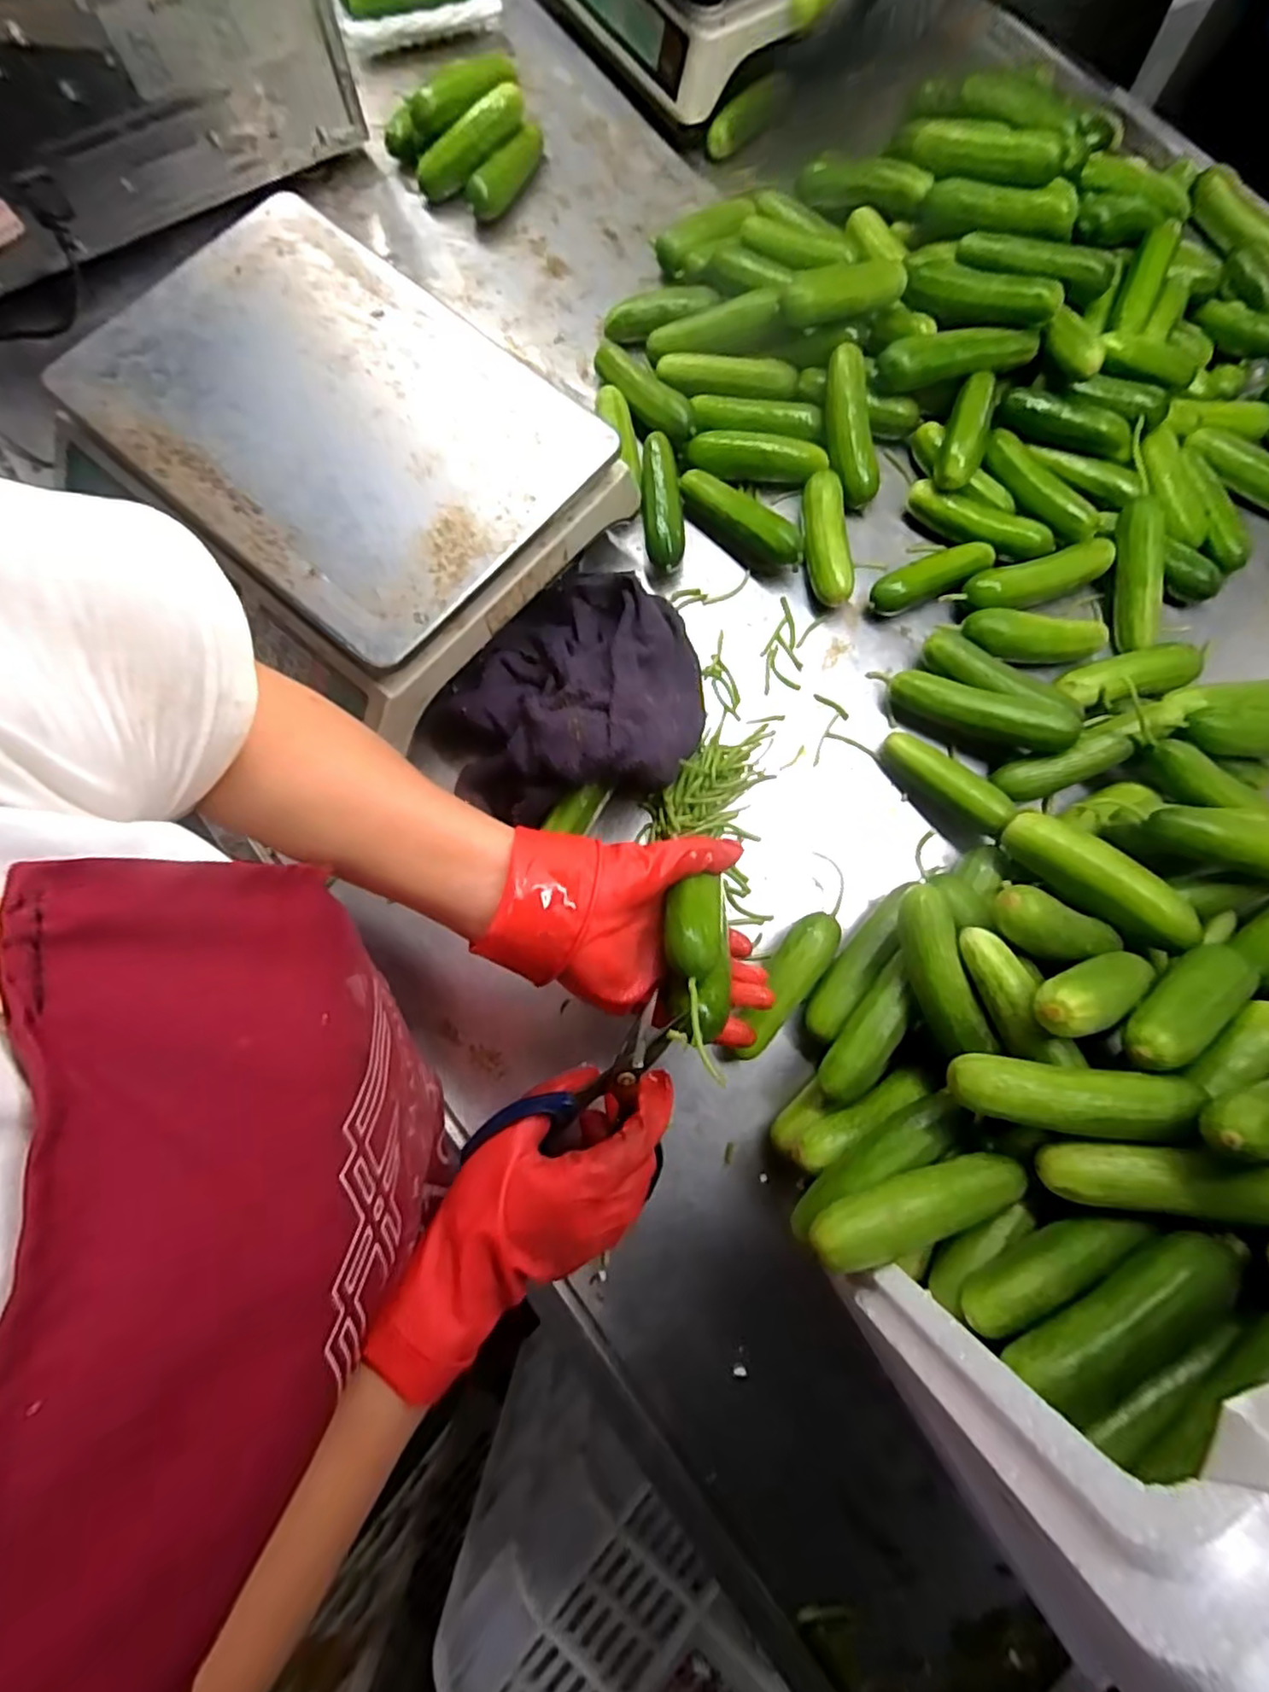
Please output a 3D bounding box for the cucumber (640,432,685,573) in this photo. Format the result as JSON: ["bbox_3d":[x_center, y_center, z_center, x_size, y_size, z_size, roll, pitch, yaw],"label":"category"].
[{"bbox_3d":[0.021,-0.275,0.525,0.031,0.030,0.116,-5,77,-2],"label":"cucumber"}]

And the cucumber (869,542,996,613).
[{"bbox_3d":[0.238,-0.214,0.521,0.103,0.027,0.030,-24,78,-6],"label":"cucumber"}]

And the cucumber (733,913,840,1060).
[{"bbox_3d":[0.100,0.093,0.441,0.032,0.033,0.111,37,79,7],"label":"cucumber"}]

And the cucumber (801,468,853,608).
[{"bbox_3d":[0.154,-0.251,0.532,0.037,0.036,0.115,-2,77,-1],"label":"cucumber"}]

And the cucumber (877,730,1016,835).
[{"bbox_3d":[0.226,-0.047,0.477,0.097,0.038,0.032,39,79,8],"label":"cucumber"}]

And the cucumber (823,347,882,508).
[{"bbox_3d":[0.177,-0.343,0.528,0.039,0.030,0.118,-9,95,-3],"label":"cucumber"}]

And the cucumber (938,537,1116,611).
[{"bbox_3d":[0.312,-0.208,0.517,0.130,0.034,0.032,-18,78,-5],"label":"cucumber"}]

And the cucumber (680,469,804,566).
[{"bbox_3d":[0.085,-0.263,0.526,0.115,0.035,0.027,41,80,8],"label":"cucumber"}]

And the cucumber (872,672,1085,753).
[{"bbox_3d":[0.249,-0.102,0.486,0.141,0.033,0.032,23,77,19],"label":"cucumber"}]

